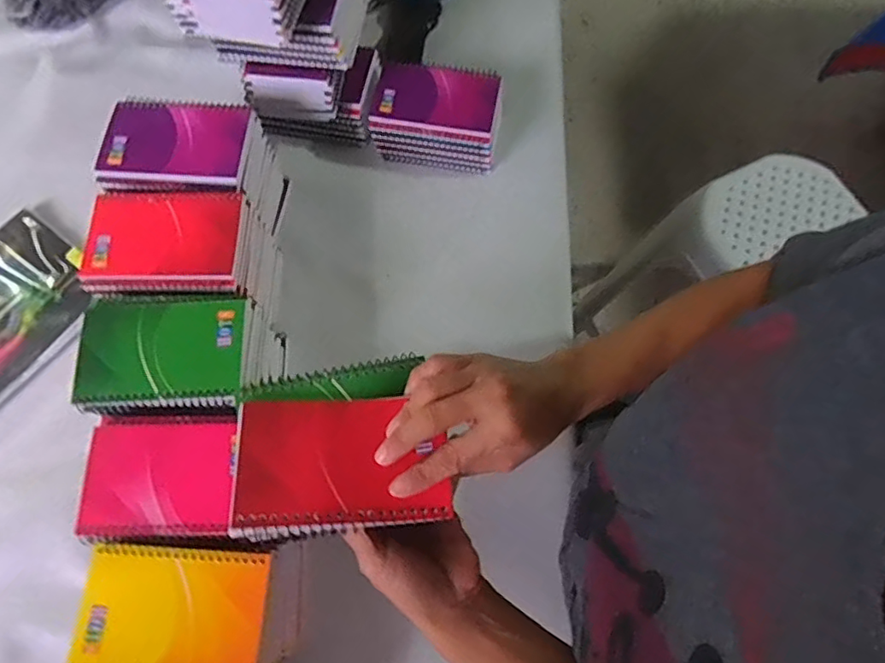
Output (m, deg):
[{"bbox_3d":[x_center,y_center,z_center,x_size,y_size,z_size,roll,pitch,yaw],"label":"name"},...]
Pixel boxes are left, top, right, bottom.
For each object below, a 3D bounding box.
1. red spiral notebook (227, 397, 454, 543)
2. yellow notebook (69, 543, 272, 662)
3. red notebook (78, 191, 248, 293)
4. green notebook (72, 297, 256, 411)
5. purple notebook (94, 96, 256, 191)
[{"bbox_3d":[-0.063,0.082,0.357,0.129,0.005,0.086,-2,60,-10],"label":"red spiral notebook"},{"bbox_3d":[-0.192,0.200,0.398,0.128,0.007,0.086,4,72,-1],"label":"yellow notebook"},{"bbox_3d":[-0.243,-0.080,0.490,0.133,0.013,0.092,0,72,-2],"label":"red notebook"},{"bbox_3d":[-0.223,0.014,0.451,0.132,0.013,0.088,-3,72,-3],"label":"green notebook"},{"bbox_3d":[-0.250,-0.177,0.525,0.134,0.014,0.093,3,72,-1],"label":"purple notebook"}]

